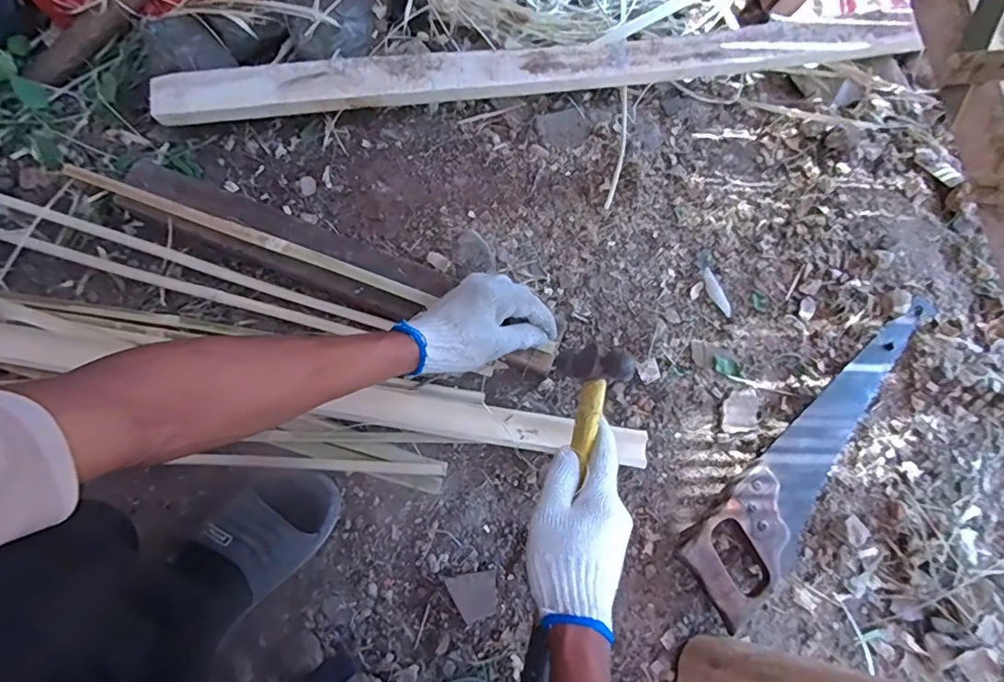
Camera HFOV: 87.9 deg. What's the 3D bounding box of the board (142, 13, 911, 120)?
[{"bbox_3d":[0.037,-0.326,0.622,0.876,0.030,0.054,-6,80,2],"label":"board"}]

